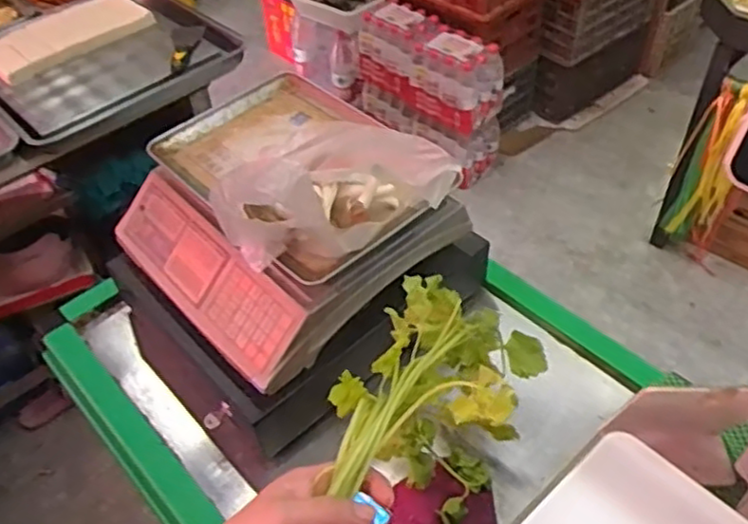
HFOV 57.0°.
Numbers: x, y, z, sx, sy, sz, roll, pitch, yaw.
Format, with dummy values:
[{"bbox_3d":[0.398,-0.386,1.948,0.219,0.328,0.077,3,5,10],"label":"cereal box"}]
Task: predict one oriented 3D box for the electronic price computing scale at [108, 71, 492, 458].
[{"bbox_3d":[-0.111,-0.035,0.901,0.362,0.204,0.350,-37,55,-27],"label":"electronic price computing scale"}]

